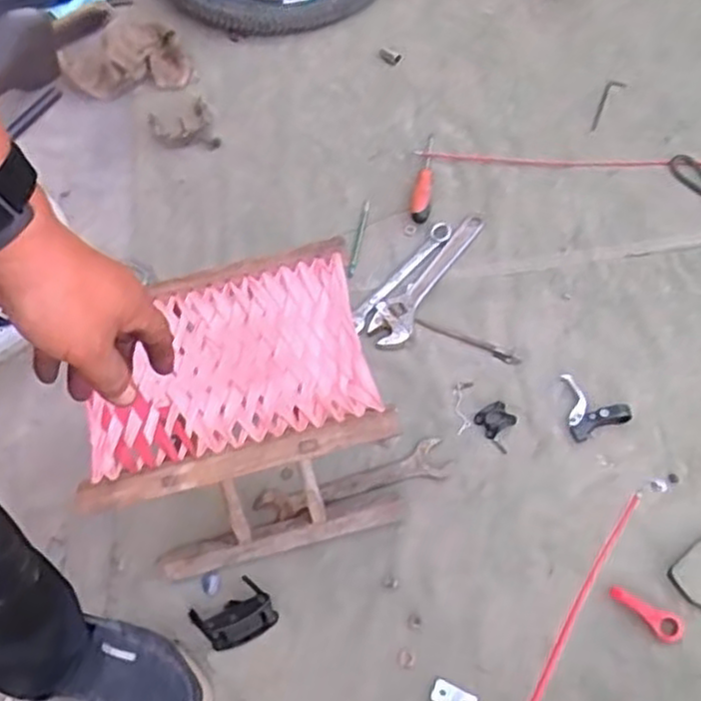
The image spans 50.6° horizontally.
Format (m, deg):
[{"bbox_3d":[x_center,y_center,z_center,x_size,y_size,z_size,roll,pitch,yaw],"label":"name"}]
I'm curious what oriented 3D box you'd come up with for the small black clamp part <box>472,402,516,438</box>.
[{"bbox_3d":[0.198,0.095,1.022,0.046,0.015,0.040,-33,65,-13],"label":"small black clamp part"}]

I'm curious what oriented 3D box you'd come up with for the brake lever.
[{"bbox_3d":[0.323,0.067,1.006,0.076,0.032,0.093,-18,63,-6],"label":"brake lever"}]

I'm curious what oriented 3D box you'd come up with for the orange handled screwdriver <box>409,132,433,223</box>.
[{"bbox_3d":[0.117,-0.283,1.213,0.030,0.035,0.171,3,62,5],"label":"orange handled screwdriver"}]

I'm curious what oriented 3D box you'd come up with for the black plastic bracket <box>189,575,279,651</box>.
[{"bbox_3d":[-0.145,0.324,0.908,0.095,0.037,0.072,-30,64,-12],"label":"black plastic bracket"}]

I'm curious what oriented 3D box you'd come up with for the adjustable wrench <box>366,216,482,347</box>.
[{"bbox_3d":[0.112,-0.114,1.125,0.062,0.017,0.256,29,67,17],"label":"adjustable wrench"}]

